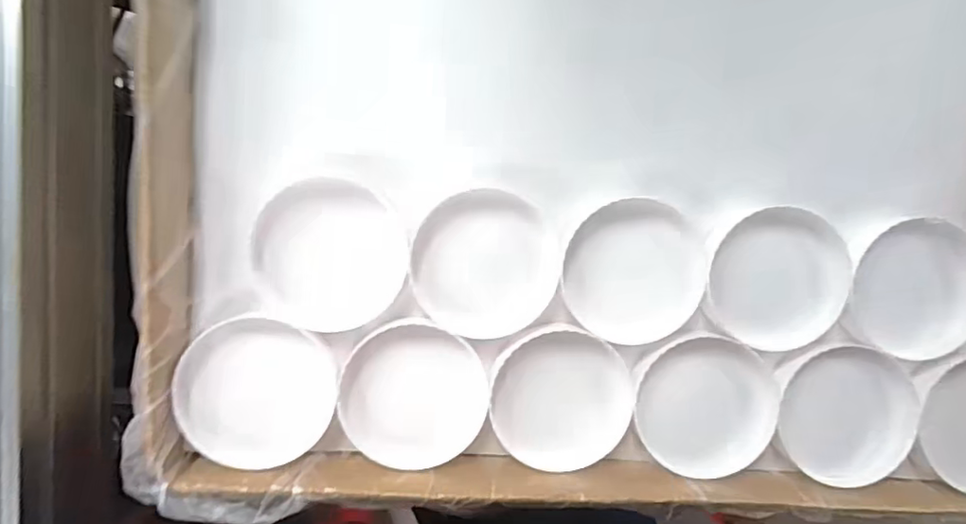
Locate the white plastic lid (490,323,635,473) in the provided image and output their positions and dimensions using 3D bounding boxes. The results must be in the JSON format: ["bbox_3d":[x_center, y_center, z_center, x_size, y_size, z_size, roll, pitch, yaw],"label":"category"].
[{"bbox_3d":[0.043,0.073,0.310,0.074,0.020,0.076,0,89,-3],"label":"white plastic lid"}]

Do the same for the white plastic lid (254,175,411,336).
[{"bbox_3d":[-0.078,-0.004,0.289,0.073,0.012,0.074,0,89,-3],"label":"white plastic lid"}]

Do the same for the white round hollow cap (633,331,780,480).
[{"bbox_3d":[0.122,0.078,0.314,0.076,0.016,0.075,0,89,-3],"label":"white round hollow cap"}]

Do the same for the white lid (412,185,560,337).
[{"bbox_3d":[0.001,0.001,0.301,0.074,0.021,0.074,0,89,-3],"label":"white lid"}]

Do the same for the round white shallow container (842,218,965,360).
[{"bbox_3d":[0.238,0.015,0.310,0.075,0.014,0.071,0,89,-3],"label":"round white shallow container"}]

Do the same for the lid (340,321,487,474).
[{"bbox_3d":[-0.037,0.069,0.301,0.075,0.015,0.076,0,89,-3],"label":"lid"}]

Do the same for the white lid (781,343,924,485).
[{"bbox_3d":[0.200,0.085,0.316,0.075,0.014,0.072,0,89,-3],"label":"white lid"}]

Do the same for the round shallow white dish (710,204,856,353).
[{"bbox_3d":[0.160,0.009,0.307,0.073,0.008,0.074,0,89,-3],"label":"round shallow white dish"}]

